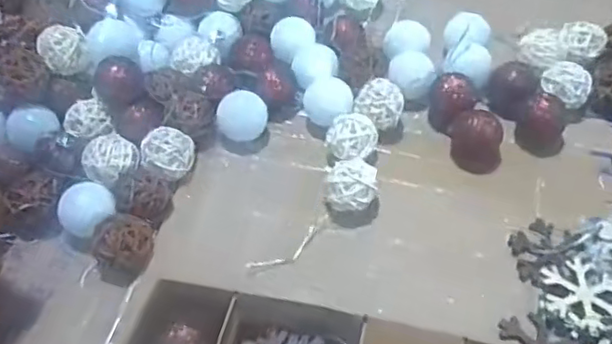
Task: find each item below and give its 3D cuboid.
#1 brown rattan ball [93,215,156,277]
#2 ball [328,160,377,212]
[{"bbox_3d":[-0.122,0.046,0.430,0.034,0.035,0.043,8,53,7],"label":"brown rattan ball"},{"bbox_3d":[0.033,0.012,0.455,0.033,0.033,0.032,-1,52,1],"label":"ball"}]

